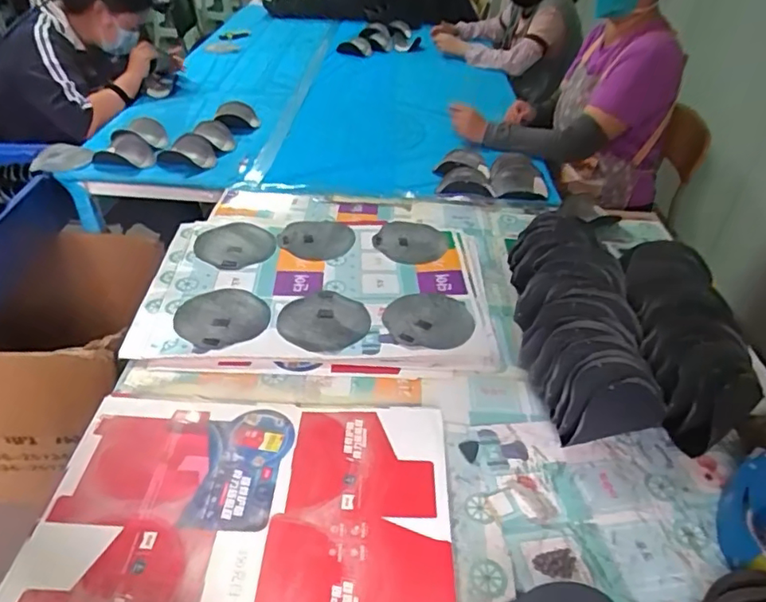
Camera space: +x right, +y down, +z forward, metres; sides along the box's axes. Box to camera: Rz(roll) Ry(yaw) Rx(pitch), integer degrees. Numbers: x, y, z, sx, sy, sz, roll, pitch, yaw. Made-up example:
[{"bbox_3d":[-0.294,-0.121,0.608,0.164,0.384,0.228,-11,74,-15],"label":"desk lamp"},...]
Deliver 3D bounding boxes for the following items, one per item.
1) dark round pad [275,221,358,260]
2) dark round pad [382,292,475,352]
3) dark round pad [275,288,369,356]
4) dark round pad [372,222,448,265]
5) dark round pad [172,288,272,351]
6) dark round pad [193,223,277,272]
[{"bbox_3d":[-0.129,-0.128,1.103,0.129,0.018,0.151,30,44,28],"label":"dark round pad"},{"bbox_3d":[0.077,0.033,0.915,0.143,0.021,0.146,10,38,6],"label":"dark round pad"},{"bbox_3d":[-0.091,0.034,0.910,0.141,0.014,0.142,3,38,-3],"label":"dark round pad"},{"bbox_3d":[0.064,-0.118,1.100,0.135,0.010,0.145,3,38,-3],"label":"dark round pad"},{"bbox_3d":[-0.265,0.027,0.901,0.139,0.009,0.139,3,38,-3],"label":"dark round pad"},{"bbox_3d":[-0.291,-0.108,1.065,0.150,0.017,0.136,23,41,22],"label":"dark round pad"}]

